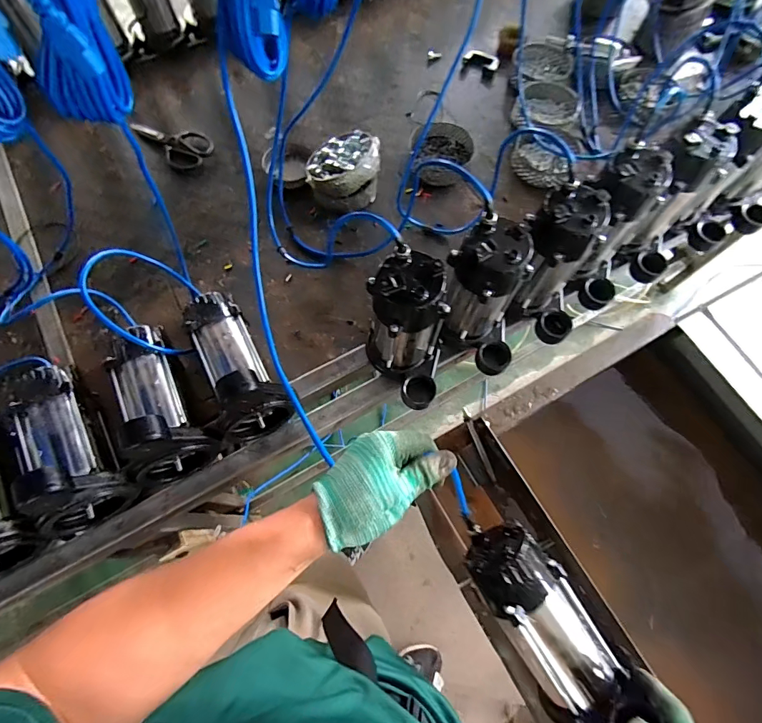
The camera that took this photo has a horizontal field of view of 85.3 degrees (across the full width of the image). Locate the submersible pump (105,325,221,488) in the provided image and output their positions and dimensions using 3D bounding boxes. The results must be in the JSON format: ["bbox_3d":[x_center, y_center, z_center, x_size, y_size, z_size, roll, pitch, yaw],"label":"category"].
[{"bbox_3d":[-0.344,0.050,0.600,0.103,0.143,0.226,-31,73,-12],"label":"submersible pump"}]

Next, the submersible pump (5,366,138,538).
[{"bbox_3d":[-0.467,0.117,0.580,0.127,0.164,0.241,-38,74,-14],"label":"submersible pump"}]

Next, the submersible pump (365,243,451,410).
[{"bbox_3d":[0.039,-0.027,0.606,0.117,0.247,0.147,0,69,-1],"label":"submersible pump"}]

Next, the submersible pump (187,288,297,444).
[{"bbox_3d":[-0.235,-0.001,0.634,0.116,0.171,0.235,-32,73,-12],"label":"submersible pump"}]

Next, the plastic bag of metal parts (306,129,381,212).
[{"bbox_3d":[-0.072,-0.377,0.818,0.138,0.098,0.133,4,69,1],"label":"plastic bag of metal parts"}]

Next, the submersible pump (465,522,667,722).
[{"bbox_3d":[0.199,0.314,0.490,0.096,0.097,0.238,-33,84,-12],"label":"submersible pump"}]

